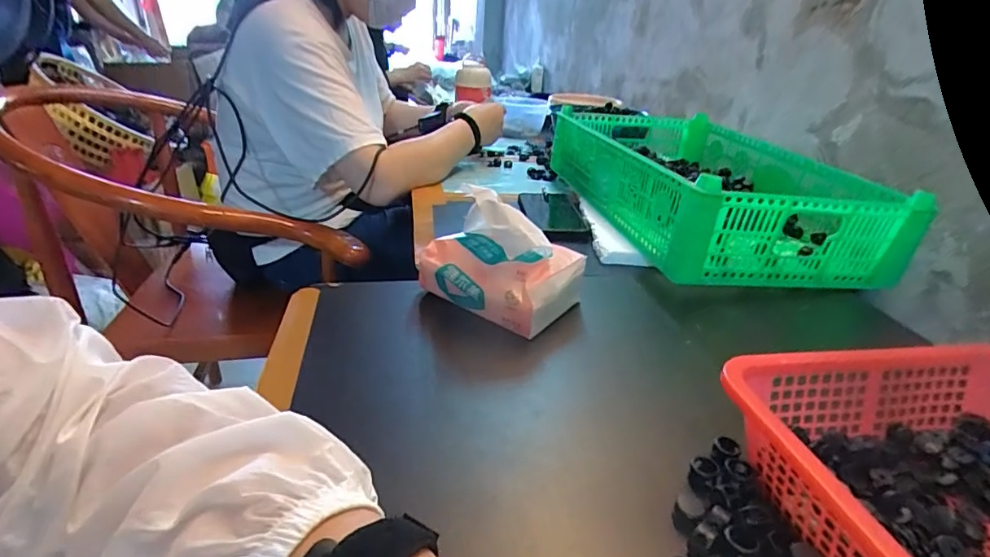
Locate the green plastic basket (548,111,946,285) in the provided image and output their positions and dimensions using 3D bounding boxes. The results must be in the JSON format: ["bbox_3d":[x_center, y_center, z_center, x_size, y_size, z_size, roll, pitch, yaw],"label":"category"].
[{"bbox_3d":[0.287,-0.144,0.723,0.289,0.104,0.472,-2,28,-11],"label":"green plastic basket"}]

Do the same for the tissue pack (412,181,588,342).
[{"bbox_3d":[0.003,-0.026,0.466,0.141,0.093,0.087,19,31,27],"label":"tissue pack"}]

